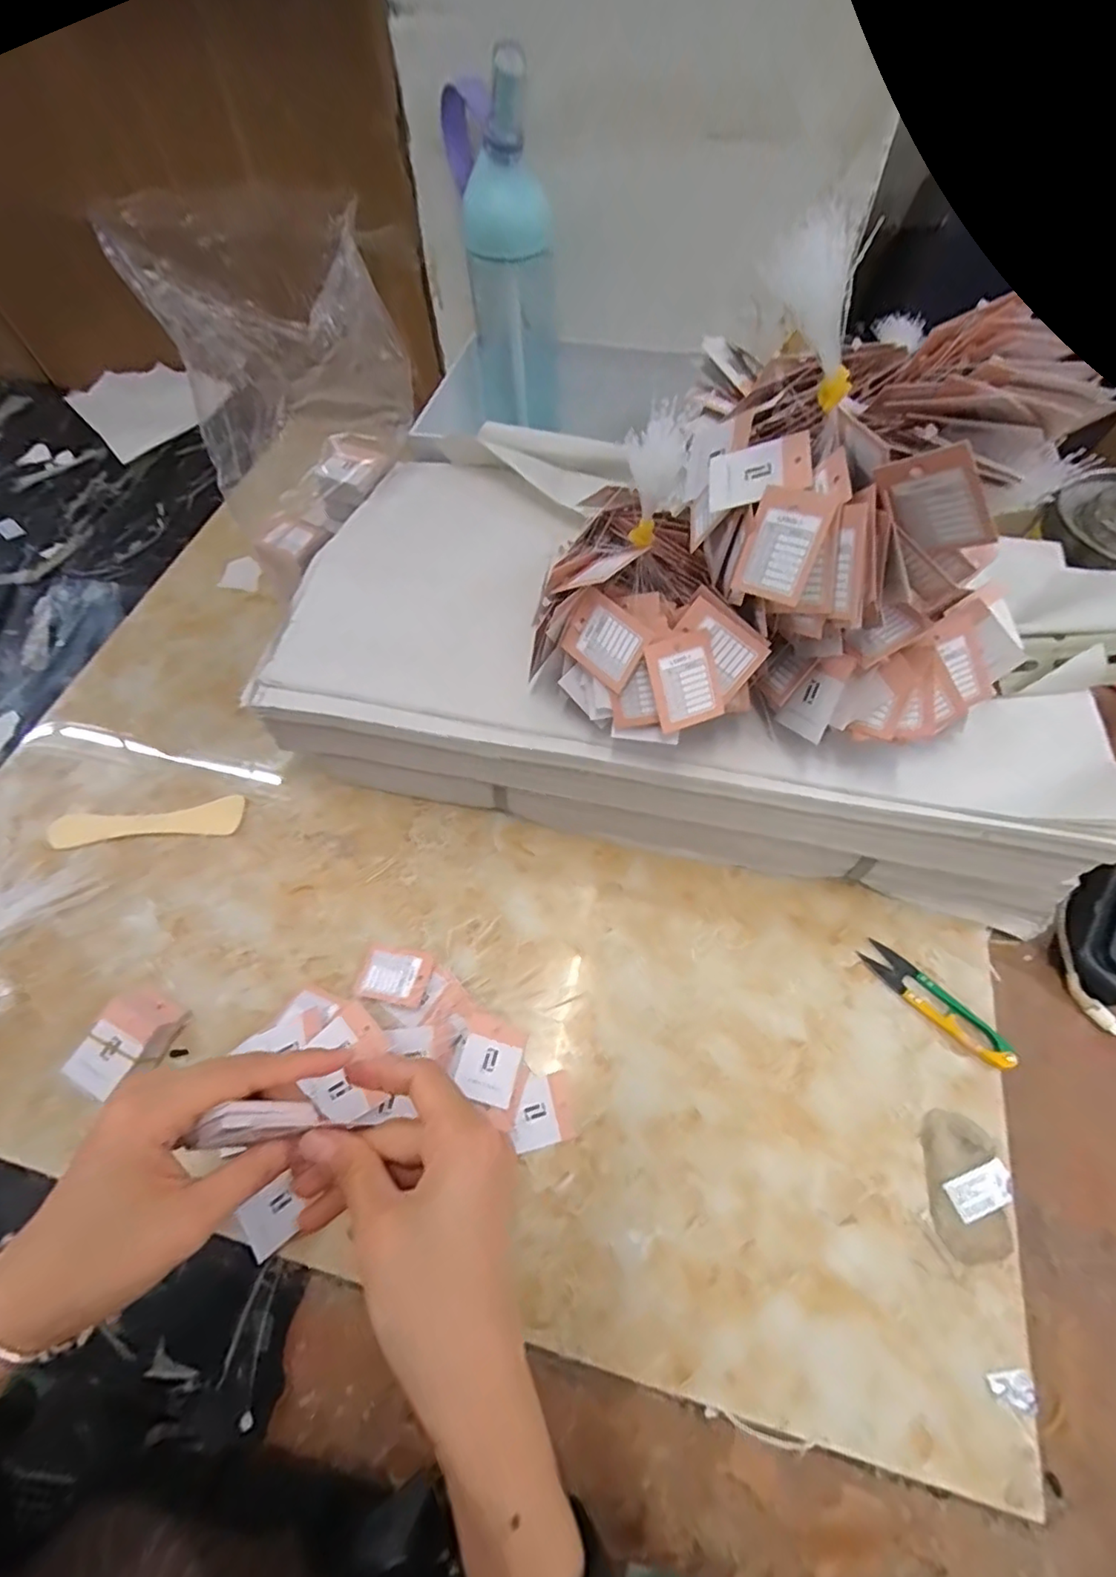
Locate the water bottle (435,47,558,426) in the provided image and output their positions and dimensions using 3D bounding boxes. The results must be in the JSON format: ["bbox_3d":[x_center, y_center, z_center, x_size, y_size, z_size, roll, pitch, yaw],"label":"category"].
[{"bbox_3d":[-0.047,-0.478,0.553,0.088,0.249,0.071,-5,60,-1],"label":"water bottle"}]

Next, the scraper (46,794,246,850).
[{"bbox_3d":[-0.336,0.030,0.483,0.155,0.007,0.032,-6,61,-3],"label":"scraper"}]

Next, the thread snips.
[{"bbox_3d":[0.253,0.143,0.395,0.022,0.009,0.101,-40,68,-20],"label":"thread snips"}]

